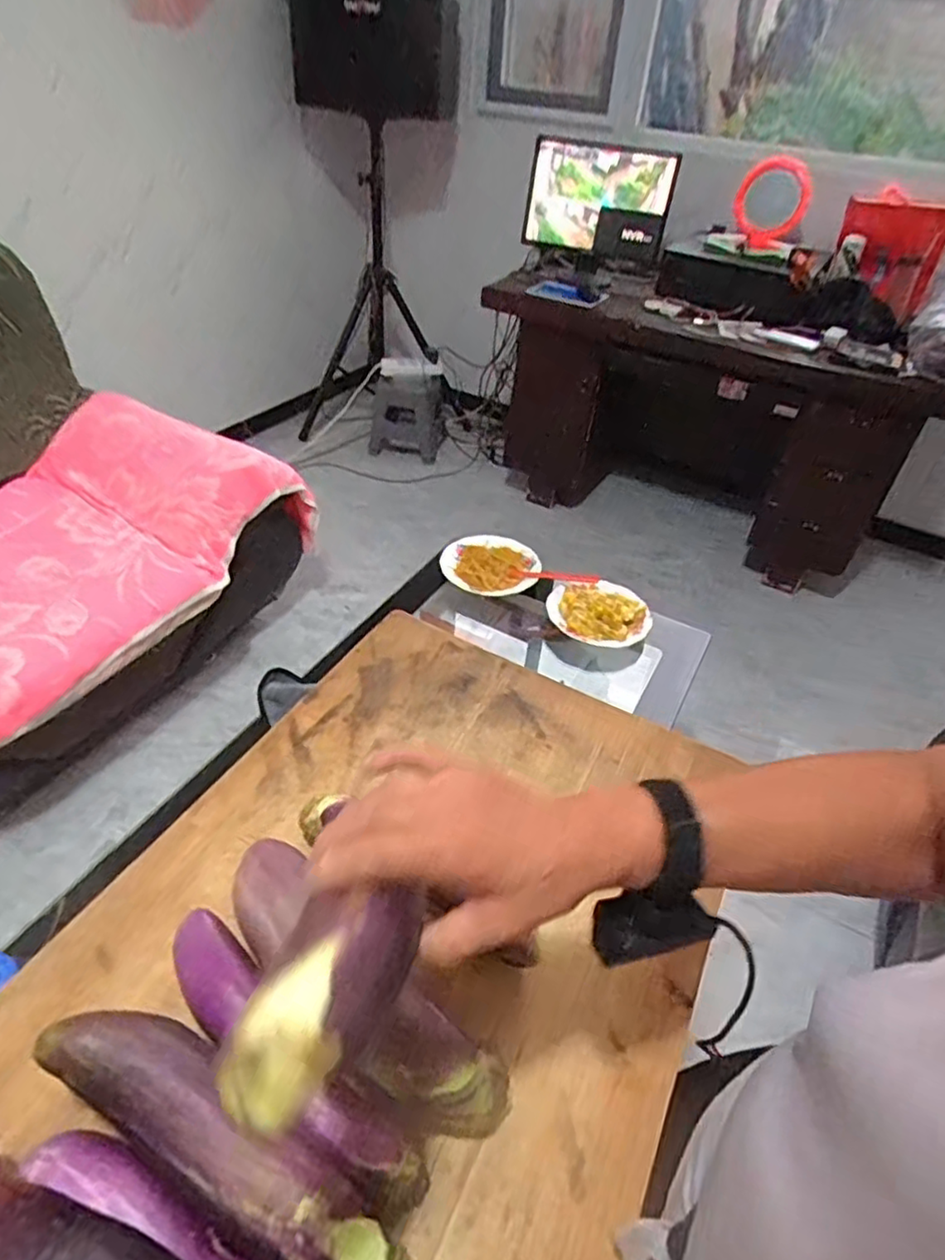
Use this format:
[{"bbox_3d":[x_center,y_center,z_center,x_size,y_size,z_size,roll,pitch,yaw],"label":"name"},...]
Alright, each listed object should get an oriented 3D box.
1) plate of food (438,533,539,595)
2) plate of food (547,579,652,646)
[{"bbox_3d":[0.037,-0.141,1.389,0.196,0.036,0.166,5,42,0],"label":"plate of food"},{"bbox_3d":[0.245,-0.031,1.284,0.203,0.034,0.146,15,43,11],"label":"plate of food"}]

